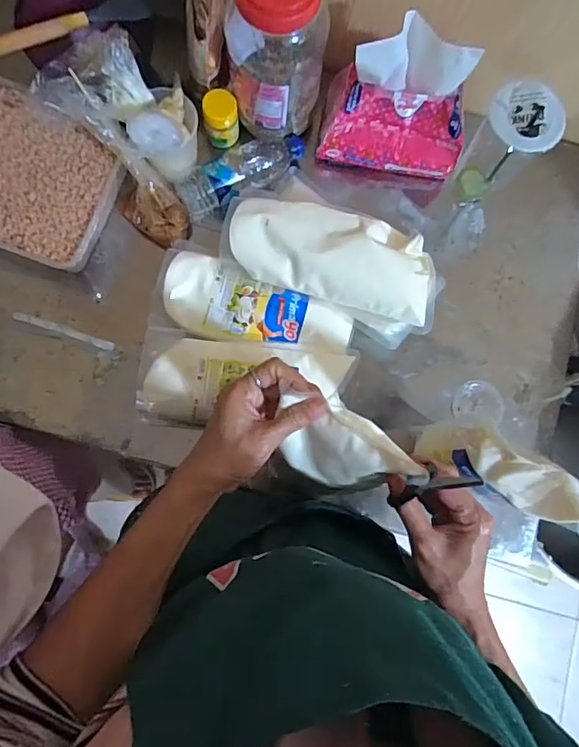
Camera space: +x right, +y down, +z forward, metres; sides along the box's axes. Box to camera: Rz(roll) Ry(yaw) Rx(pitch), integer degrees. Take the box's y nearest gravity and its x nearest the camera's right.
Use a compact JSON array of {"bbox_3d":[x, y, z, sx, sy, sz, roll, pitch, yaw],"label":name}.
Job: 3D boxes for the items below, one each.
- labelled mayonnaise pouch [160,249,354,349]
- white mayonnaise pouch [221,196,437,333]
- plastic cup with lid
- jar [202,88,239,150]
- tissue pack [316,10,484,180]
[{"bbox_3d":[-0.040,-0.077,0.622,0.241,0.048,0.093,14,81,-1],"label":"labelled mayonnaise pouch"},{"bbox_3d":[0.055,-0.146,0.598,0.259,0.053,0.115,18,81,0],"label":"white mayonnaise pouch"},{"bbox_3d":[0.264,-0.279,0.630,0.082,0.158,0.080,0,82,-3],"label":"plastic cup with lid"},{"bbox_3d":[-0.090,-0.336,0.661,0.044,0.073,0.040,0,82,-3],"label":"jar"},{"bbox_3d":[0.139,-0.334,0.611,0.174,0.164,0.083,9,81,-2],"label":"tissue pack"}]

